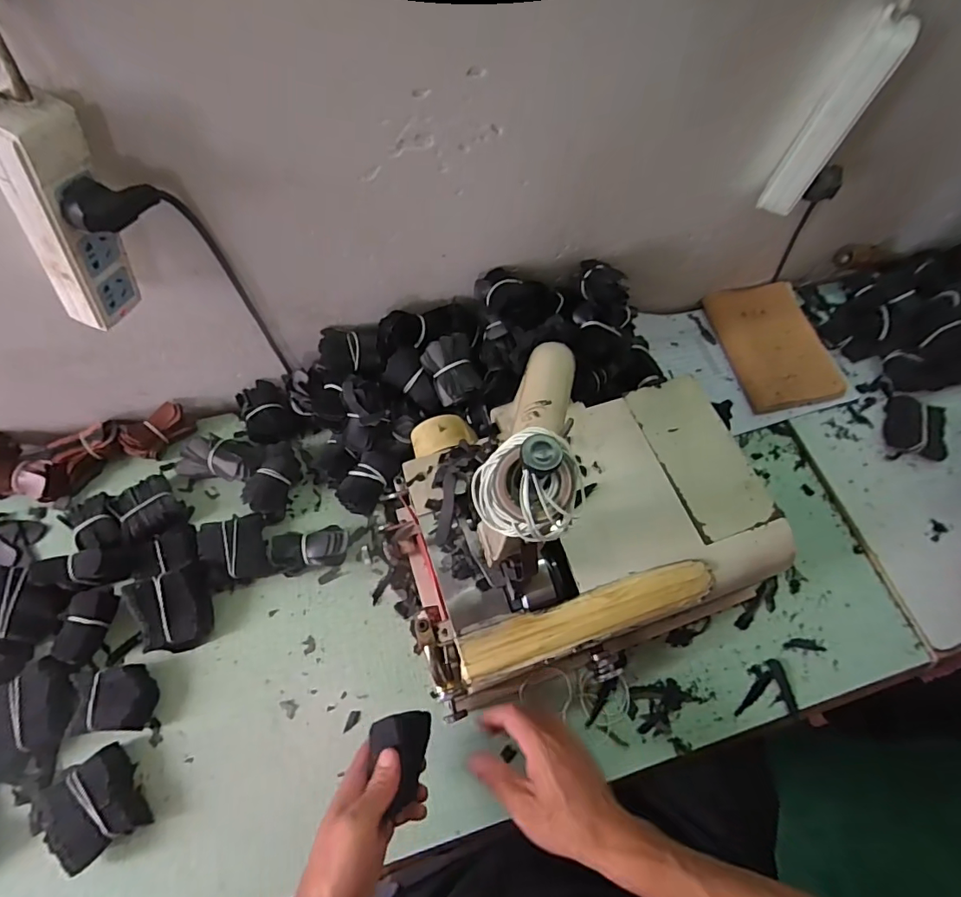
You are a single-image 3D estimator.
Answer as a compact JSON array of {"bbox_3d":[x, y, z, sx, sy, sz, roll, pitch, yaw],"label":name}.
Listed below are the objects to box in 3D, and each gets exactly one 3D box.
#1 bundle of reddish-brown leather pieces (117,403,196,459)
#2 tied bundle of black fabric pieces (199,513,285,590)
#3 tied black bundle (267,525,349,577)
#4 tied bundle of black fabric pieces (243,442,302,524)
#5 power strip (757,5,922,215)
[{"bbox_3d":[-0.411,-0.021,0.634,0.081,0.048,0.040,-43,46,-21],"label":"bundle of reddish-brown leather pieces"},{"bbox_3d":[-0.278,0.116,0.573,0.072,0.034,0.076,-18,67,-12],"label":"tied bundle of black fabric pieces"},{"bbox_3d":[-0.190,0.116,0.572,0.095,0.057,0.047,-11,65,7],"label":"tied black bundle"},{"bbox_3d":[-0.252,0.038,0.614,0.047,0.037,0.093,15,64,4],"label":"tied bundle of black fabric pieces"},{"bbox_3d":[0.346,-0.319,0.493,0.038,0.171,0.039,34,67,12],"label":"power strip"}]

